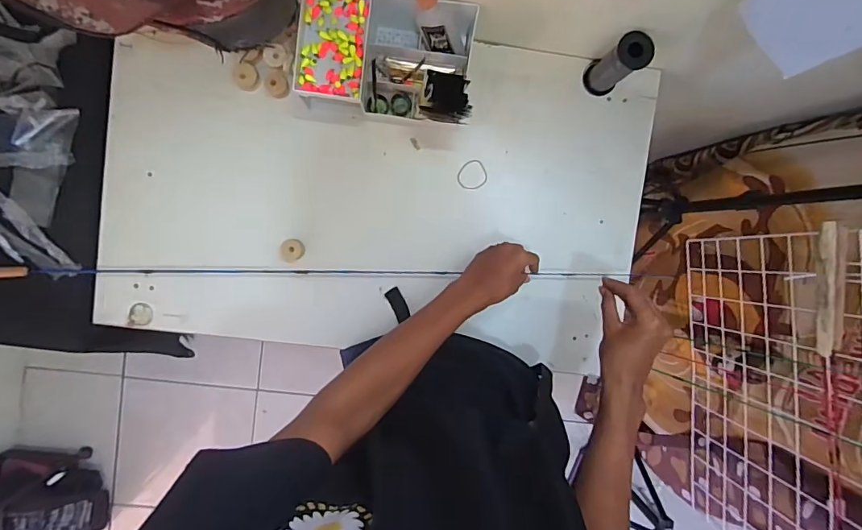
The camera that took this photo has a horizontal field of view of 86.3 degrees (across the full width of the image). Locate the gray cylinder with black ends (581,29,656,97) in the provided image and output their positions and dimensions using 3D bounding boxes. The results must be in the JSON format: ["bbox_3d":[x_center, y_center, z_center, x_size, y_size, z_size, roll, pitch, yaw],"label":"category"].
[{"bbox_3d":[0.268,-0.288,0.666,0.046,0.125,0.051,-37,96,-1],"label":"gray cylinder with black ends"}]

